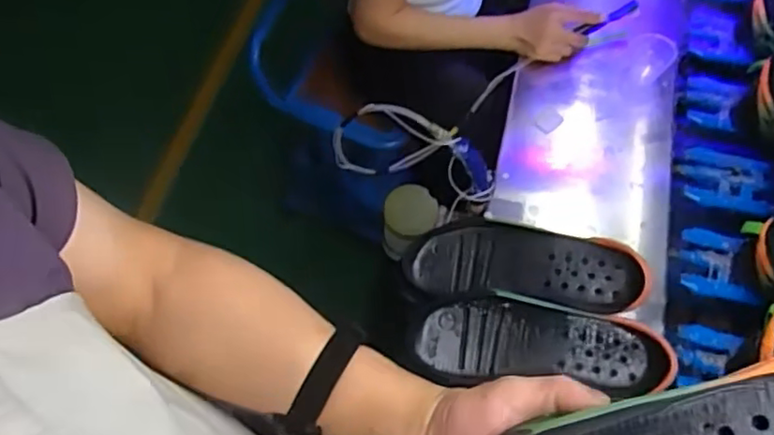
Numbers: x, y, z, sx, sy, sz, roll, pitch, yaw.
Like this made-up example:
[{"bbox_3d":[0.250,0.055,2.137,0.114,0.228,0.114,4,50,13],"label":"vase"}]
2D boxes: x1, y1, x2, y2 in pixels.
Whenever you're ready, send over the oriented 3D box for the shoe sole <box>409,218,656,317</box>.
[{"bbox_3d":[0.156,0.053,0.728,0.265,0.034,0.092,5,80,15],"label":"shoe sole"}]

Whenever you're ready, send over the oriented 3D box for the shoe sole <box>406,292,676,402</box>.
[{"bbox_3d":[0.161,0.144,0.698,0.272,0.040,0.104,5,62,6],"label":"shoe sole"}]

